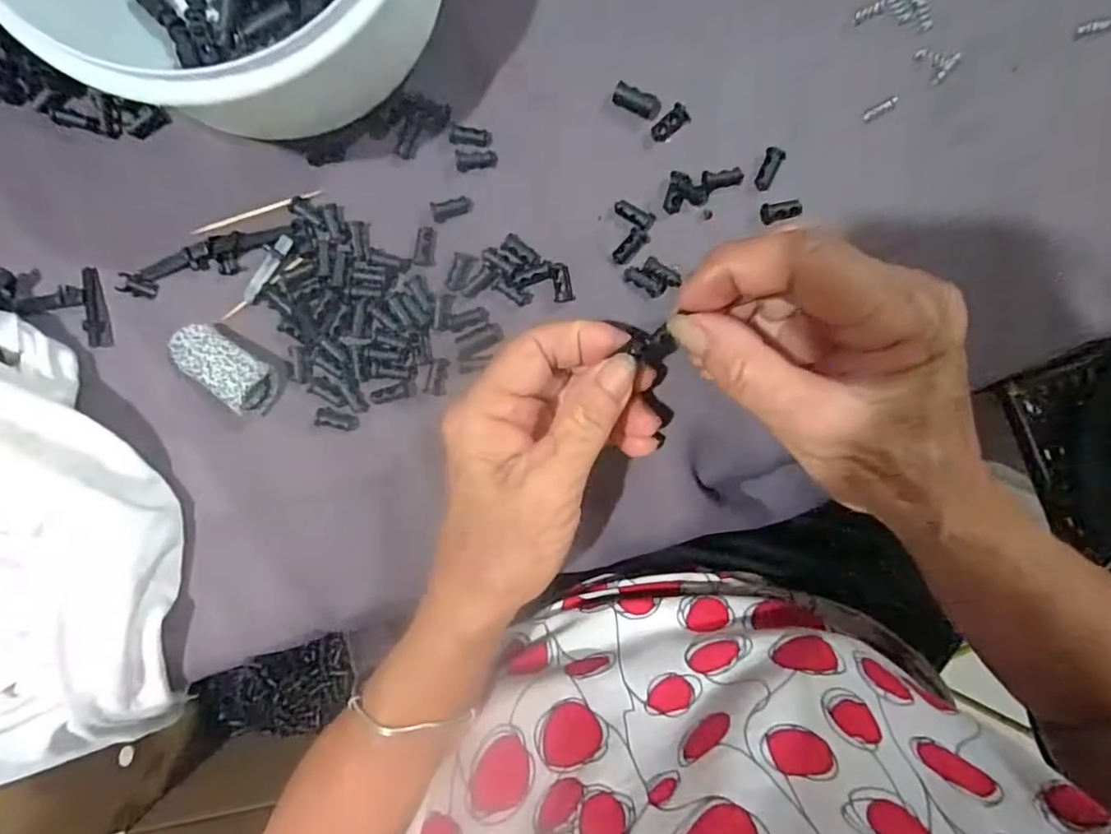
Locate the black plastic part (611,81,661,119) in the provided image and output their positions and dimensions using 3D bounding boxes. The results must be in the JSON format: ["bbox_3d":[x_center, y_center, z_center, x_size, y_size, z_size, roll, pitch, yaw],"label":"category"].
[{"bbox_3d":[0.036,-0.136,0.251,0.021,0.009,0.010,23,97,-2],"label":"black plastic part"}]

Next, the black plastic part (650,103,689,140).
[{"bbox_3d":[0.050,-0.127,0.252,0.017,0.005,0.008,-42,95,6],"label":"black plastic part"}]

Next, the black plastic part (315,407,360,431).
[{"bbox_3d":[-0.100,0.001,0.266,0.019,0.005,0.008,14,98,-15],"label":"black plastic part"}]

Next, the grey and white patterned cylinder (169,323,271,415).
[{"bbox_3d":[-0.149,-0.024,0.258,0.043,0.016,0.025,35,97,-4],"label":"grey and white patterned cylinder"}]

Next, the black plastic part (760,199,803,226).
[{"bbox_3d":[0.098,-0.089,0.253,0.017,0.004,0.009,-8,97,2],"label":"black plastic part"}]

